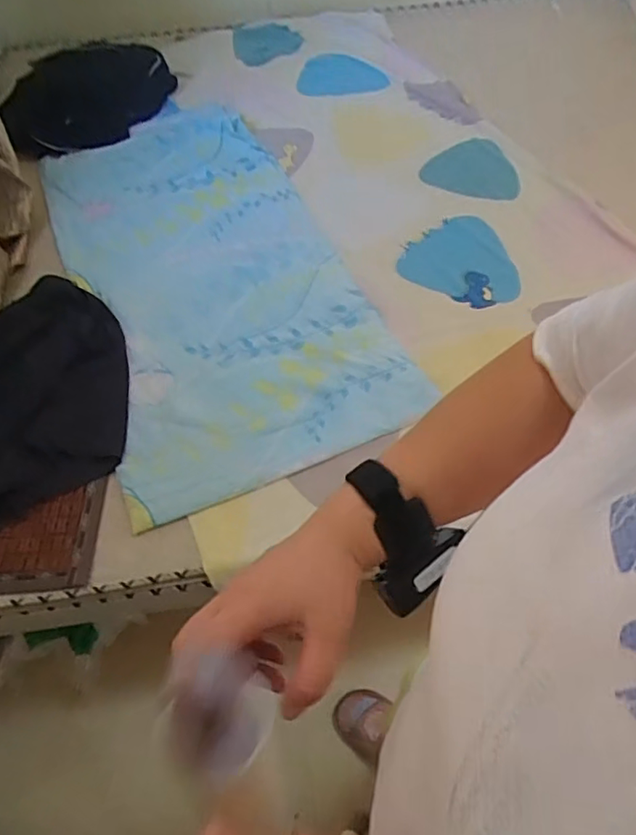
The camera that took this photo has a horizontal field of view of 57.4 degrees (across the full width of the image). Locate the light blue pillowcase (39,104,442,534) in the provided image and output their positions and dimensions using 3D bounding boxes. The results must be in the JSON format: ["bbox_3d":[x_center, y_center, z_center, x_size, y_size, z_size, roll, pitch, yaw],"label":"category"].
[{"bbox_3d":[-0.228,-0.314,1.194,0.535,0.016,1.000,-21,62,-12],"label":"light blue pillowcase"}]

